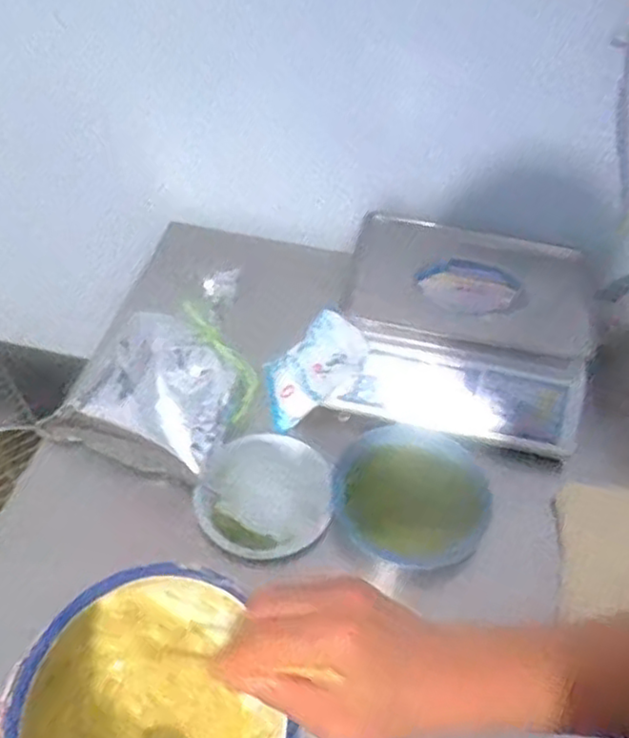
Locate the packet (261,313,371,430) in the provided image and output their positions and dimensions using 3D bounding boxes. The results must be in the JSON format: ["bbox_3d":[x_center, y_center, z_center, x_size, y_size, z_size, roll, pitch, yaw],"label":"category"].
[{"bbox_3d":[-0.008,0.001,0.954,0.168,0.049,0.098,-42,77,3],"label":"packet"}]

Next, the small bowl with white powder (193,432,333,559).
[{"bbox_3d":[-0.055,0.146,0.862,0.154,0.034,0.166,1,49,-2],"label":"small bowl with white powder"}]

